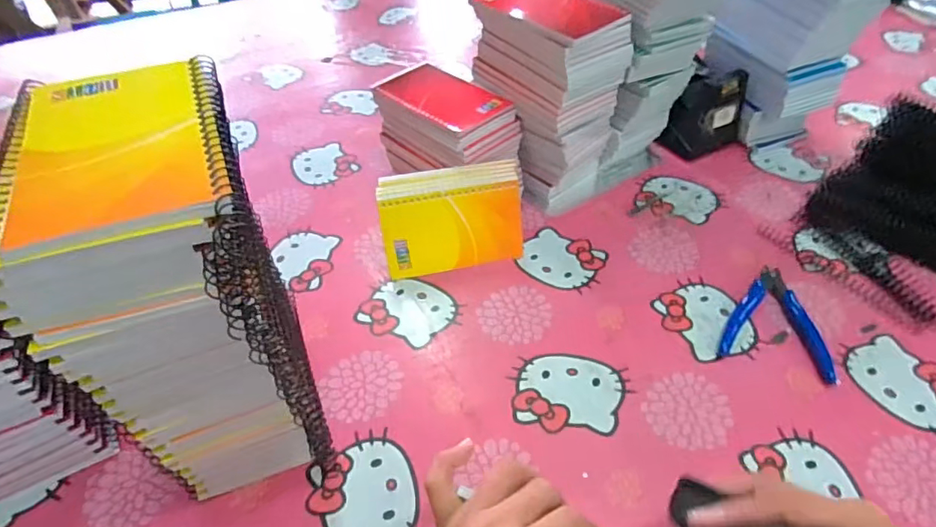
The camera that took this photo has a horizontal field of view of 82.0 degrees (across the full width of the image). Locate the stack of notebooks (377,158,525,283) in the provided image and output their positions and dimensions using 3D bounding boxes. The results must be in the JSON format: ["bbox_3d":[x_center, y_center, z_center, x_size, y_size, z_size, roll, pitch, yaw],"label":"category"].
[{"bbox_3d":[-0.014,-0.041,0.508,0.131,0.093,0.022,-11,22,-9],"label":"stack of notebooks"}]

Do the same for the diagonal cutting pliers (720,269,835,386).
[{"bbox_3d":[0.267,0.045,0.465,0.085,0.014,0.107,14,48,15],"label":"diagonal cutting pliers"}]

